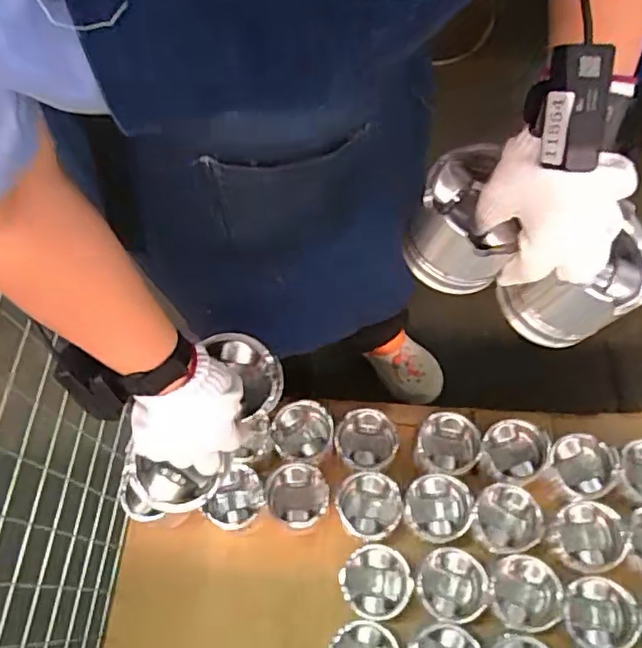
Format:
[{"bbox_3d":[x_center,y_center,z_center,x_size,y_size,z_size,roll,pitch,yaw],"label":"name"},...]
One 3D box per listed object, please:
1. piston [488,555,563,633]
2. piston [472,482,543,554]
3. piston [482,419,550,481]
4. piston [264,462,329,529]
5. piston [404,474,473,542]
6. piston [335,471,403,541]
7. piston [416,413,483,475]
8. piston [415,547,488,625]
[{"bbox_3d":[0.266,0.360,0.804,0.084,0.076,0.090,-1,64,3],"label":"piston"},{"bbox_3d":[0.257,0.275,0.846,0.089,0.060,0.086,-1,64,3],"label":"piston"},{"bbox_3d":[0.281,0.199,0.902,0.088,0.111,0.085,-1,64,3],"label":"piston"},{"bbox_3d":[-0.033,0.253,0.878,0.086,0.061,0.086,-1,64,3],"label":"piston"},{"bbox_3d":[0.164,0.263,0.854,0.092,0.073,0.090,-1,64,3],"label":"piston"},{"bbox_3d":[0.070,0.265,0.873,0.097,0.059,0.093,38,72,19],"label":"piston"},{"bbox_3d":[0.185,0.180,0.898,0.087,0.060,0.085,-1,64,3],"label":"piston"},{"bbox_3d":[0.175,0.353,0.811,0.090,0.055,0.089,-1,64,3],"label":"piston"}]

